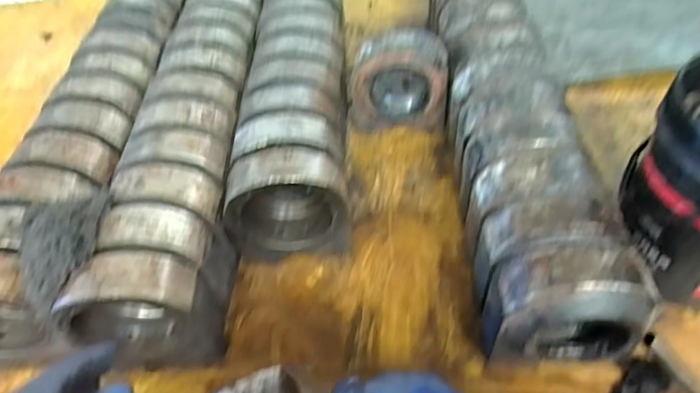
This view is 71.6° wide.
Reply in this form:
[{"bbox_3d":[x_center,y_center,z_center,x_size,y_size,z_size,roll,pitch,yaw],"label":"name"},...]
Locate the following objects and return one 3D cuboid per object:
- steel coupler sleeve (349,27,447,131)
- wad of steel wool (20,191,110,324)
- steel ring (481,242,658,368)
[{"bbox_3d":[0.116,-0.268,1.160,0.229,0.212,0.098,0,49,5],"label":"steel coupler sleeve"},{"bbox_3d":[-0.471,0.075,0.777,0.140,0.077,0.210,-10,48,-4],"label":"wad of steel wool"},{"bbox_3d":[0.332,0.168,0.742,0.215,0.204,0.118,-3,48,3],"label":"steel ring"}]

